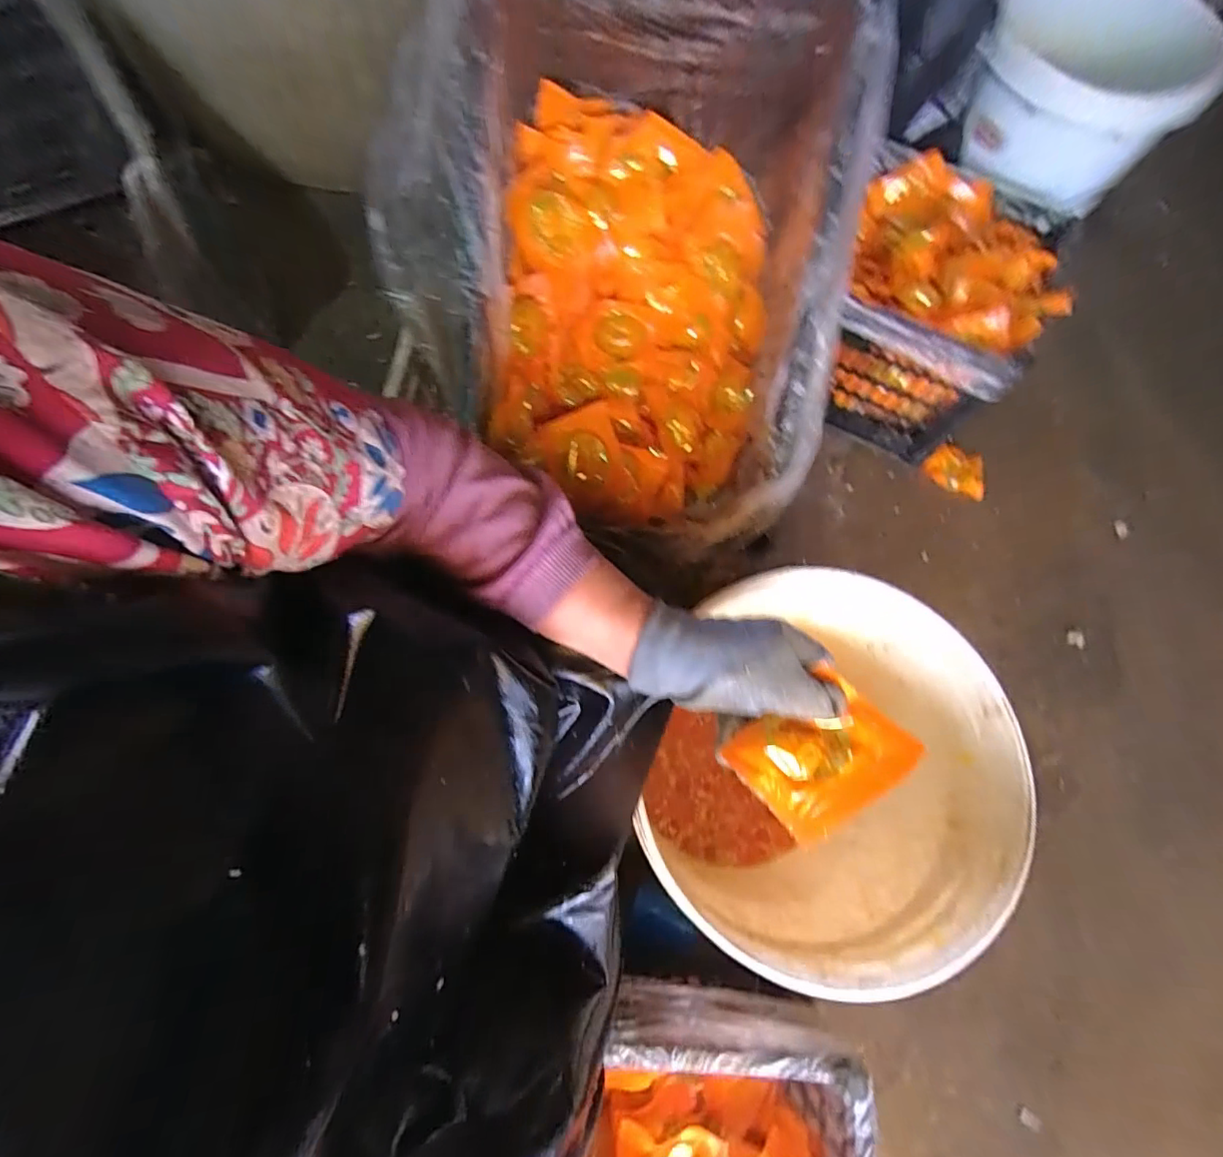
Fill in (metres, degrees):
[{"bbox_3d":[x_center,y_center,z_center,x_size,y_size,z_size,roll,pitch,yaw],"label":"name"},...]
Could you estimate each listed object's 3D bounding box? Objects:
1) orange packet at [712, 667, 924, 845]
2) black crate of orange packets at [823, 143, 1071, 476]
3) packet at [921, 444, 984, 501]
[{"bbox_3d":[0.133,0.113,0.344,0.094,0.015,0.078,-40,69,0],"label":"orange packet"},{"bbox_3d":[0.482,-0.412,0.856,0.308,0.254,0.344,17,74,5],"label":"black crate of orange packets"},{"bbox_3d":[0.578,-0.179,0.902,0.105,0.022,0.085,20,75,6],"label":"packet"}]

